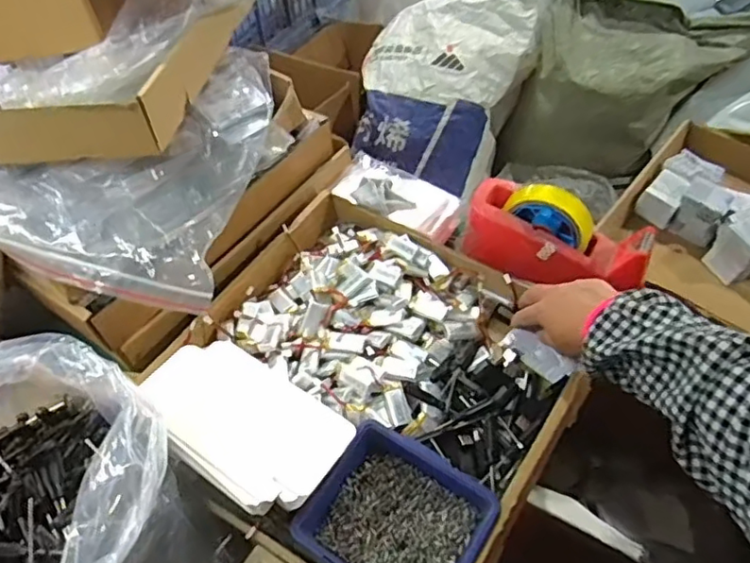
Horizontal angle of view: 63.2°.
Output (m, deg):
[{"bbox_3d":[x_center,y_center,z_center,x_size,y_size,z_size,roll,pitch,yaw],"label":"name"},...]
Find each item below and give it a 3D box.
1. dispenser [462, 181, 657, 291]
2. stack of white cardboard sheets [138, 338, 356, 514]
[{"bbox_3d":[0.196,-0.048,0.664,0.194,0.096,0.083,16,55,16],"label":"dispenser"},{"bbox_3d":[-0.111,0.112,0.503,0.169,0.019,0.097,28,59,23],"label":"stack of white cardboard sheets"}]

